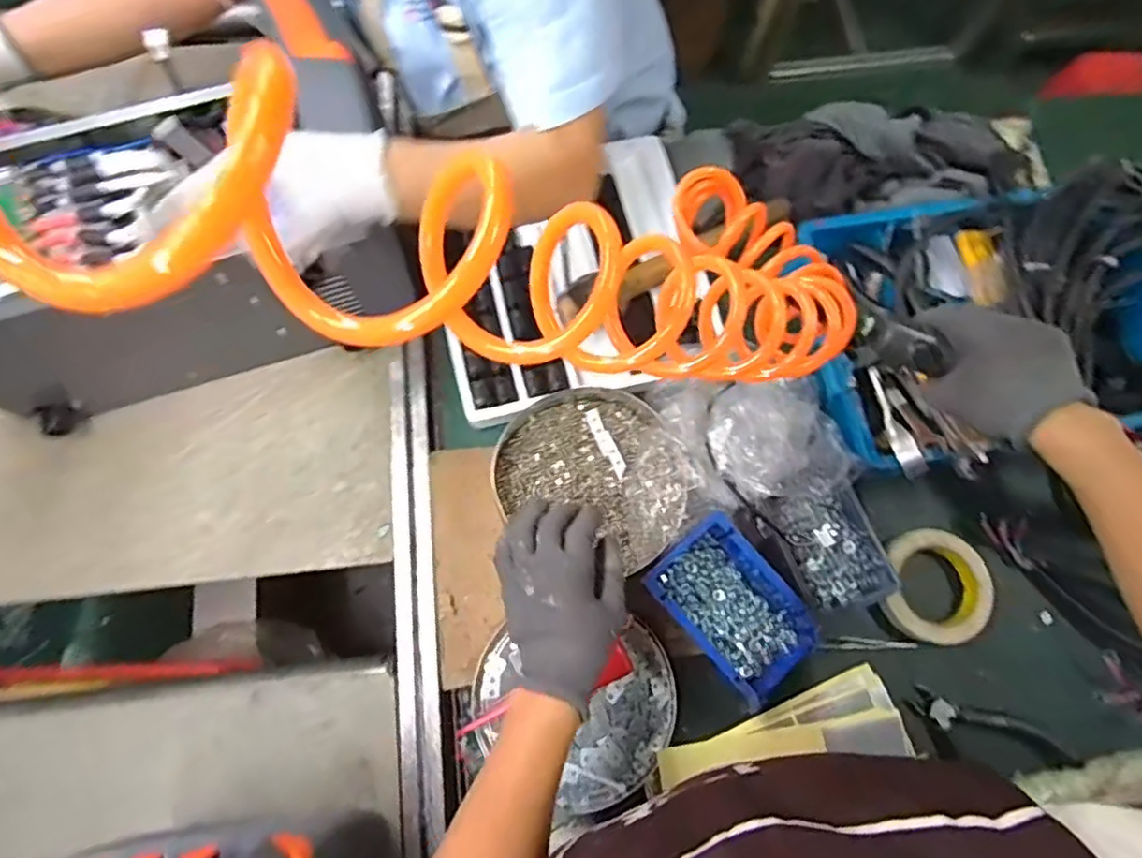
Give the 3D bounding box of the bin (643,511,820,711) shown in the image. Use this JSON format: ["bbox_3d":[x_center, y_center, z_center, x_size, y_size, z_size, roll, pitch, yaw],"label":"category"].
[{"bbox_3d":[0.155,0.169,0.616,0.107,0.071,0.156,-40,79,-12],"label":"bin"}]

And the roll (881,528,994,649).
[{"bbox_3d":[0.374,0.158,0.656,0.101,0.024,0.113,8,74,0],"label":"roll"}]

